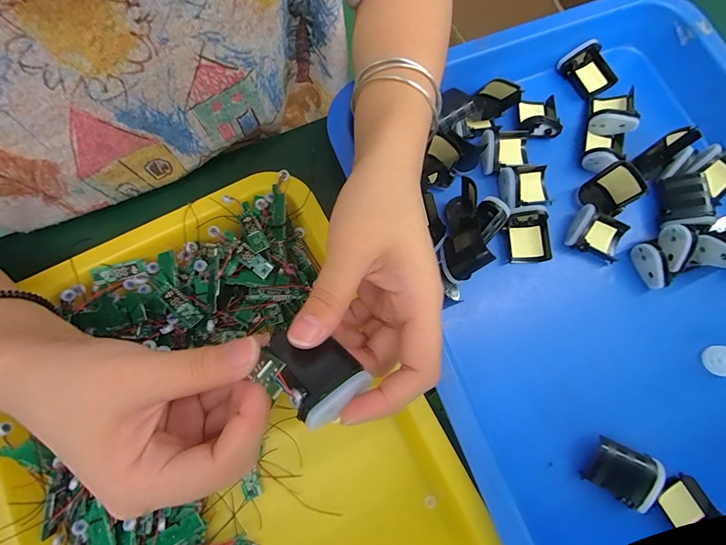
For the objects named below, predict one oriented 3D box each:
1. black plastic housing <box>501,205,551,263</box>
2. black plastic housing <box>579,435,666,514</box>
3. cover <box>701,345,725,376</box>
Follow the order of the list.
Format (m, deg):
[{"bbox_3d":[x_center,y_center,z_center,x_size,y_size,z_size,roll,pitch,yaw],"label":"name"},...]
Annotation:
[{"bbox_3d":[0.131,-0.030,0.280,0.032,0.017,0.040,2,78,-1],"label":"black plastic housing"},{"bbox_3d":[0.175,0.136,0.242,0.040,0.023,0.035,22,78,3],"label":"black plastic housing"},{"bbox_3d":[0.275,0.067,0.270,0.033,0.007,0.022,6,78,0],"label":"cover"}]

